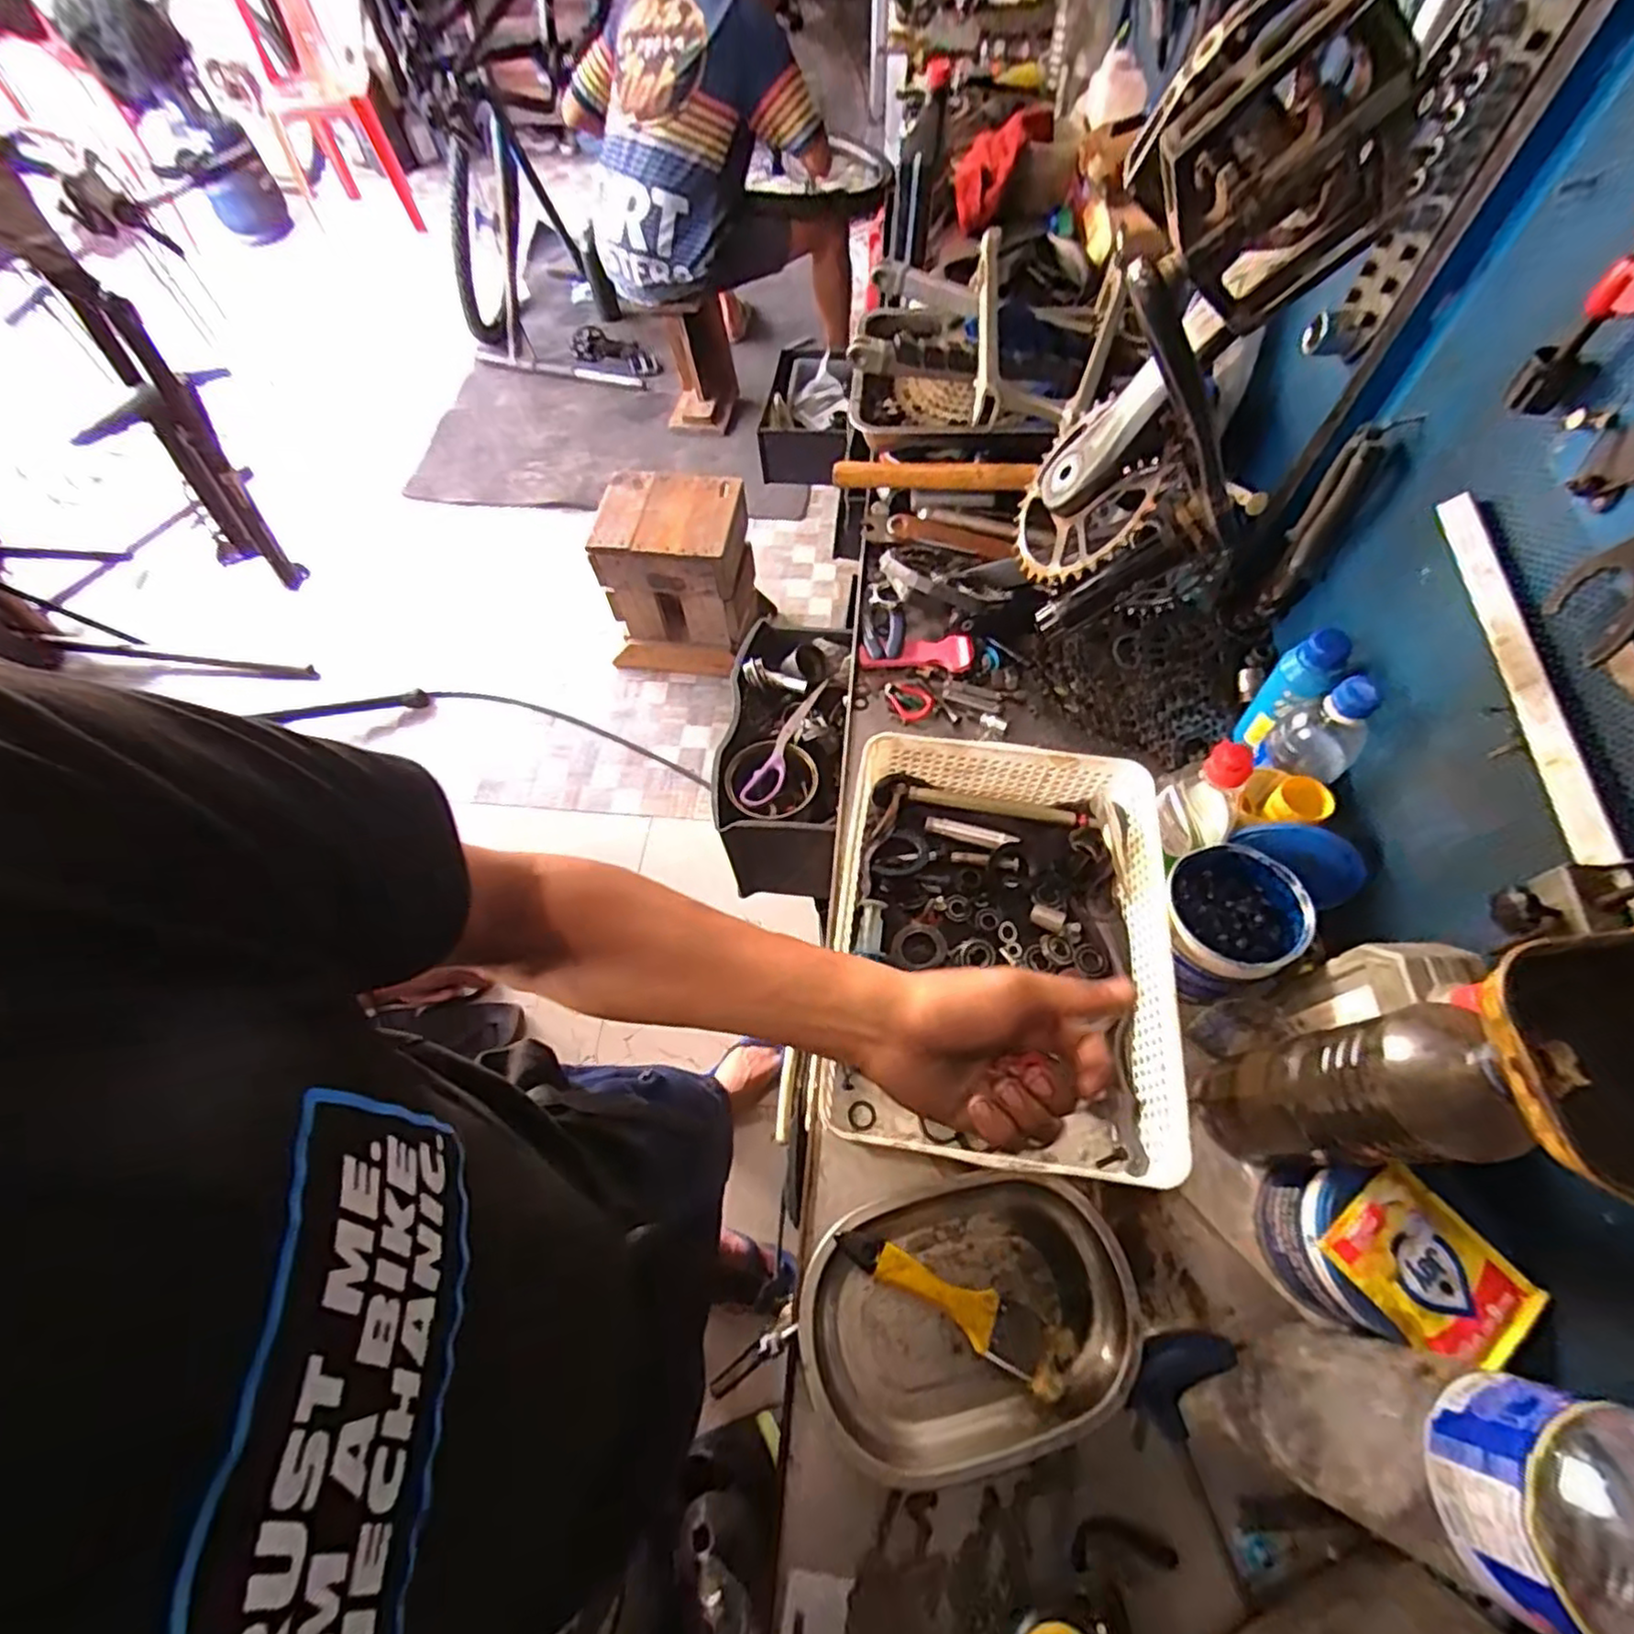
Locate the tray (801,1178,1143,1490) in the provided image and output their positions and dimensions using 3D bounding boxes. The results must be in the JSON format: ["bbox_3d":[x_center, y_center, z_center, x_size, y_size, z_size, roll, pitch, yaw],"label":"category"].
[{"bbox_3d":[0.102,0.334,0.480,0.220,0.038,0.152,-12,62,-5],"label":"tray"}]

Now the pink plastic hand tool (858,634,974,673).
[{"bbox_3d":[0.106,-0.175,0.758,0.118,0.021,0.035,3,62,3],"label":"pink plastic hand tool"}]

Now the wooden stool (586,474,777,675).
[{"bbox_3d":[-0.322,-0.576,1.737,0.344,0.401,0.251,5,62,4],"label":"wooden stool"}]

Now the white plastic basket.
[{"bbox_3d":[0.148,0.103,0.577,0.246,0.078,0.328,4,62,4],"label":"white plastic basket"}]

